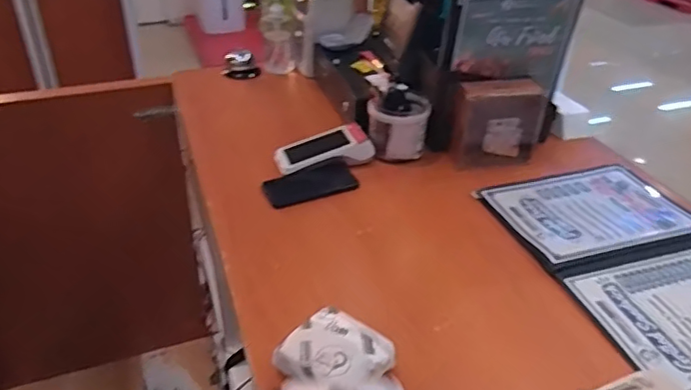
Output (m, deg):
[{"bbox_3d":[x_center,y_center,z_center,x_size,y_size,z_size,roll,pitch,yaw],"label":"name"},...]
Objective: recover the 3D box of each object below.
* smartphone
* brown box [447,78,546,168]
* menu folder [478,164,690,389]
[{"bbox_3d":[-0.063,-0.021,1.027,0.164,0.012,0.080,-17,52,-23],"label":"smartphone"},{"bbox_3d":[0.282,-0.136,1.086,0.174,0.151,0.076,-5,34,-9],"label":"brown box"},{"bbox_3d":[0.455,0.085,0.881,0.315,0.014,0.453,-11,35,-17],"label":"menu folder"}]

